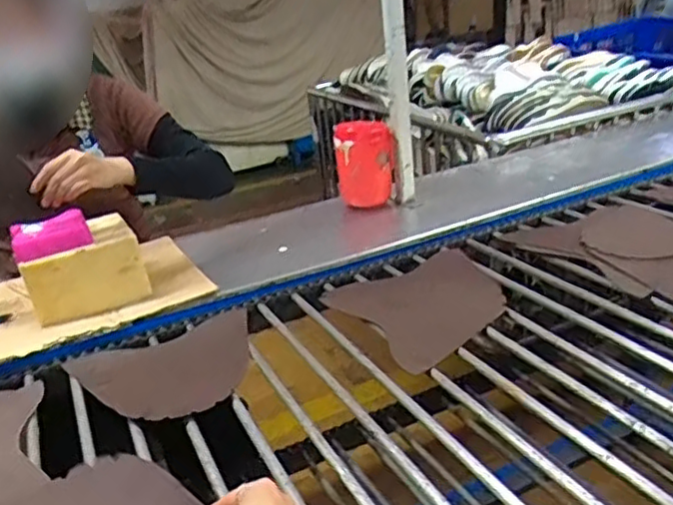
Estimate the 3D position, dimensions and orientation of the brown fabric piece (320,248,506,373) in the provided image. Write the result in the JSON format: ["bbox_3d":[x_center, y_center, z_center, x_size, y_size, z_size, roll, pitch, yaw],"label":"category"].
[{"bbox_3d":[0.150,0.065,0.981,0.265,0.016,0.236,-19,27,-26],"label":"brown fabric piece"}]

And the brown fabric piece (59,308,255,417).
[{"bbox_3d":[-0.213,0.148,0.878,0.246,0.017,0.208,-17,26,-23],"label":"brown fabric piece"}]

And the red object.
[{"bbox_3d":[0.058,-0.177,1.334,0.114,0.179,0.068,-3,24,7],"label":"red object"}]

